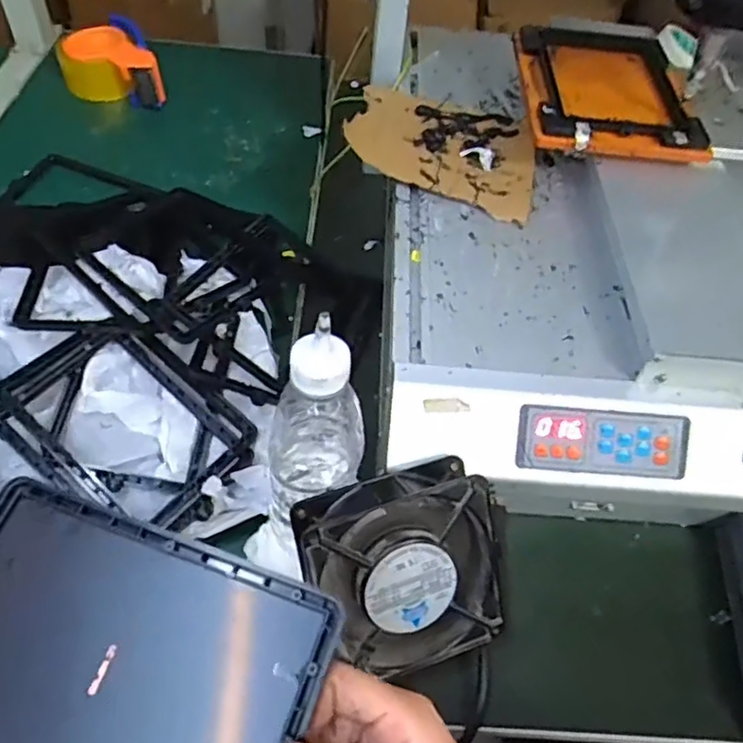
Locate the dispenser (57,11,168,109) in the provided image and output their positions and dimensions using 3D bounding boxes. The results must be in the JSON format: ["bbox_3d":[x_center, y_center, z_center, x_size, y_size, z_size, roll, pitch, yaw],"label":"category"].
[{"bbox_3d":[-0.340,-0.394,0.816,0.105,0.064,0.132,-24,58,-22],"label":"dispenser"}]

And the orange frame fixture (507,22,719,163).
[{"bbox_3d":[0.217,-0.274,0.596,0.147,0.024,0.214,4,52,-3],"label":"orange frame fixture"}]

